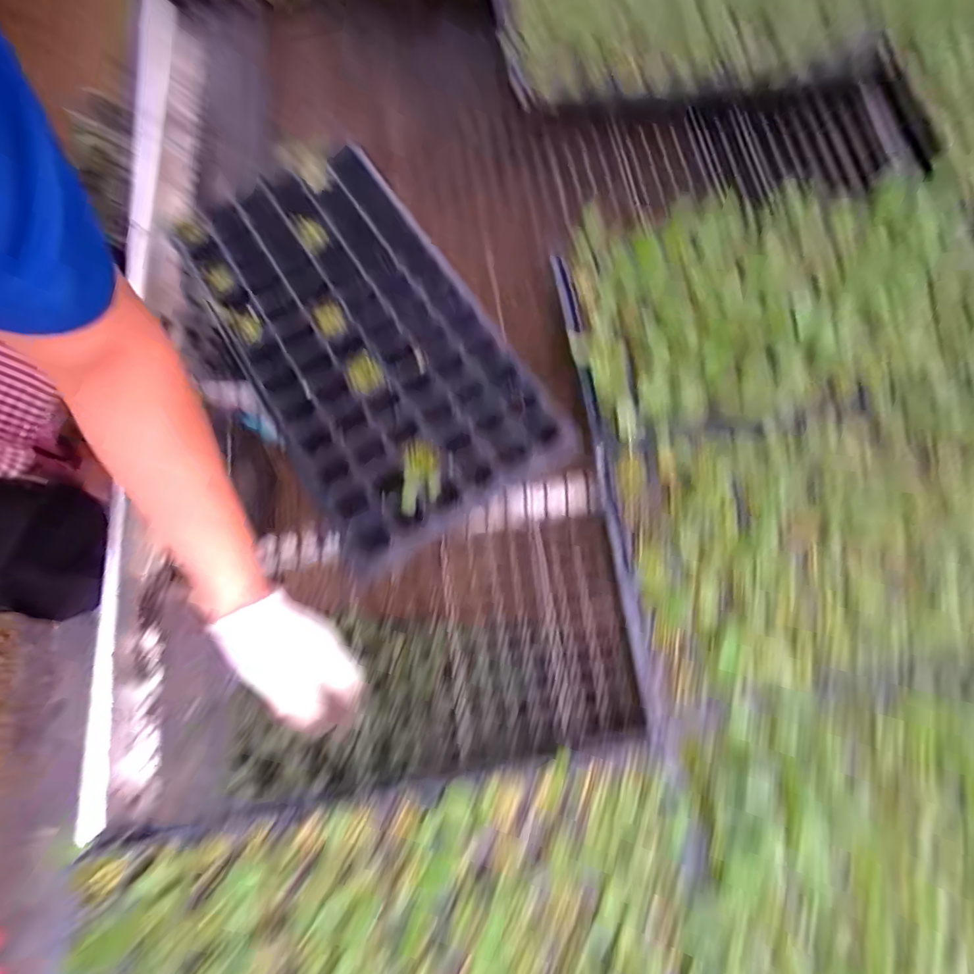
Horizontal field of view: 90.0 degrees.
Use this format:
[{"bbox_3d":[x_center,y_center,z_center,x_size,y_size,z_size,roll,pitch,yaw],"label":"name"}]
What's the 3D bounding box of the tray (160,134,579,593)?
[{"bbox_3d":[-0.143,-0.174,0.573,0.282,0.045,0.487,-32,74,-9],"label":"tray"}]

